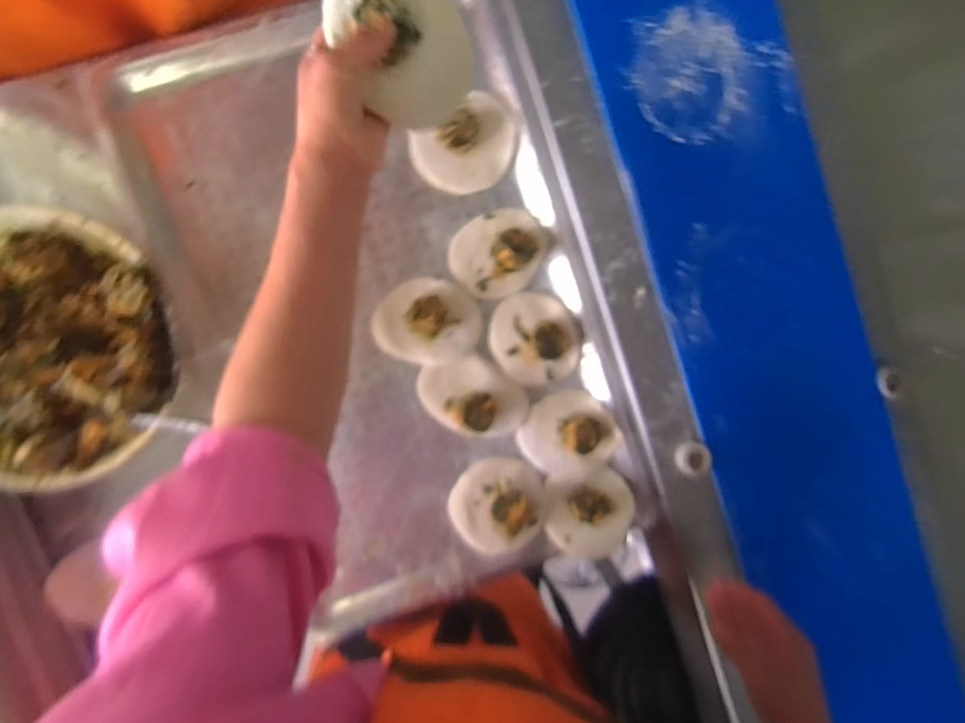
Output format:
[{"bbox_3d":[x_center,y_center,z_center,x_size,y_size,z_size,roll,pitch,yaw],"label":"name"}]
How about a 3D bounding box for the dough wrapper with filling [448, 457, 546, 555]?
[{"bbox_3d":[0.015,0.144,0.450,0.095,0.033,0.091,-4,82,-1],"label":"dough wrapper with filling"}]

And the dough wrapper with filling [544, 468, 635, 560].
[{"bbox_3d":[0.110,0.155,0.459,0.089,0.017,0.083,0,94,-5],"label":"dough wrapper with filling"}]

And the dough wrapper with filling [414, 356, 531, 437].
[{"bbox_3d":[-0.010,0.038,0.449,0.108,0.033,0.072,37,90,-6],"label":"dough wrapper with filling"}]

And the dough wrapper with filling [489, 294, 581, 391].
[{"bbox_3d":[0.053,-0.021,0.456,0.085,0.022,0.097,-31,96,-2],"label":"dough wrapper with filling"}]

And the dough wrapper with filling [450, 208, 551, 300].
[{"bbox_3d":[0.017,-0.108,0.444,0.095,0.025,0.082,-36,96,-2],"label":"dough wrapper with filling"}]

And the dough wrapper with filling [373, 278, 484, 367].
[{"bbox_3d":[-0.053,-0.039,0.441,0.101,0.030,0.082,5,93,-5],"label":"dough wrapper with filling"}]

